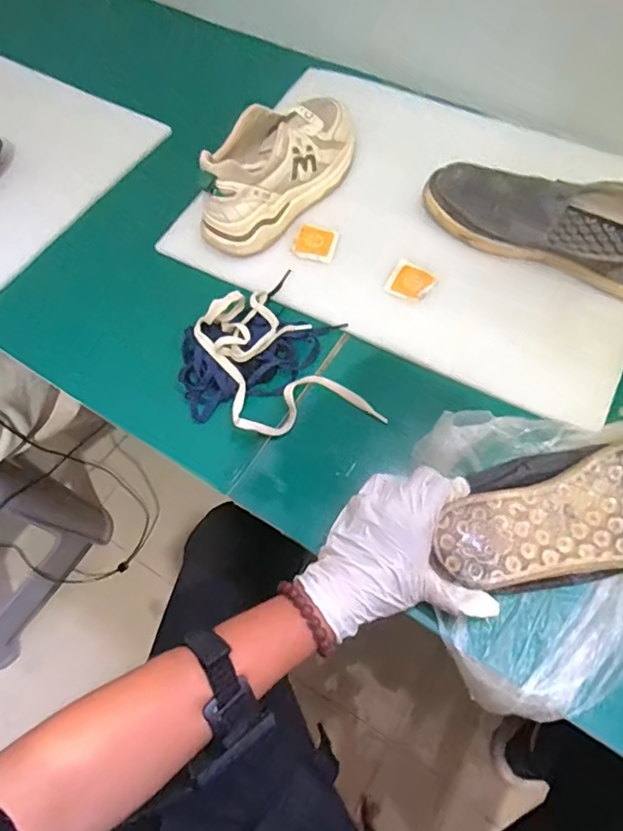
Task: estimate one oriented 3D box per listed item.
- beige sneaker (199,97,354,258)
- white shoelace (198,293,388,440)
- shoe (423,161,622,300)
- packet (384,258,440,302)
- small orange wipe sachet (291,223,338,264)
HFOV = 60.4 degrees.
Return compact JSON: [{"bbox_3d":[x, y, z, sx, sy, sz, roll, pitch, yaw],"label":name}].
[{"bbox_3d":[-0.036,-0.287,0.608,0.085,0.094,0.231,38,72,19],"label":"beige sneaker"},{"bbox_3d":[-0.033,-0.044,0.526,0.118,0.050,0.181,-34,67,-12],"label":"white shoelace"},{"bbox_3d":[0.252,-0.205,0.570,0.269,0.081,0.083,25,69,14],"label":"shoe"},{"bbox_3d":[0.108,-0.145,0.587,0.047,0.008,0.045,31,70,16],"label":"packet"},{"bbox_3d":[0.004,-0.197,0.611,0.048,0.004,0.047,14,66,10],"label":"small orange wipe sachet"}]

